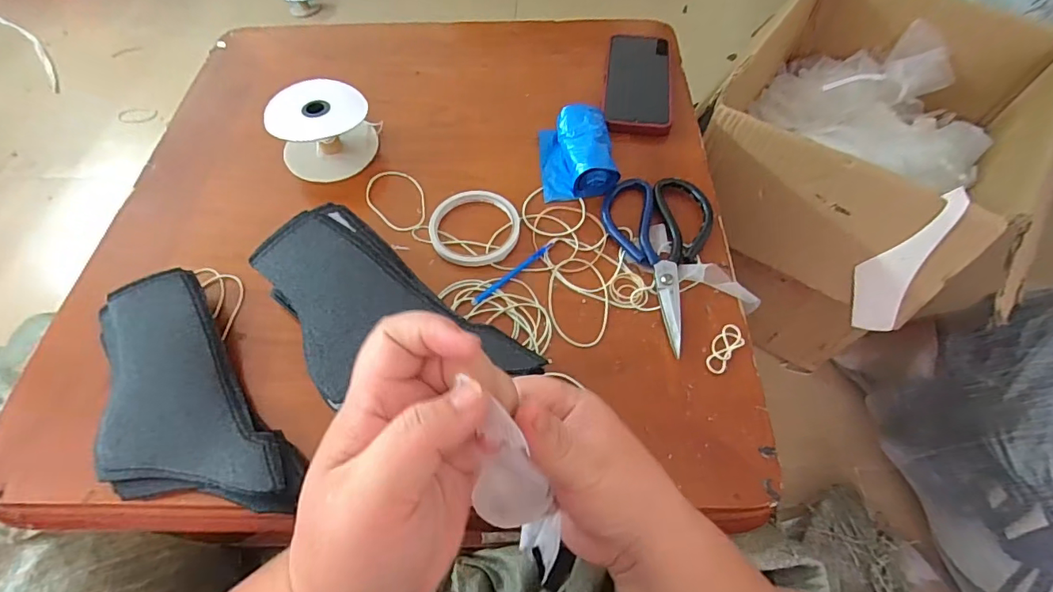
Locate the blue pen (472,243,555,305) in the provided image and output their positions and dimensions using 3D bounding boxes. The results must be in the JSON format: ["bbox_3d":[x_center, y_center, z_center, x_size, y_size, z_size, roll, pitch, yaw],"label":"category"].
[{"bbox_3d":[-0.011,-0.023,0.467,0.099,0.005,0.008,-38,64,-19],"label":"blue pen"}]

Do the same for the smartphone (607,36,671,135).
[{"bbox_3d":[0.136,-0.263,0.602,0.074,0.012,0.188,6,59,6],"label":"smartphone"}]

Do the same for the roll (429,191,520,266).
[{"bbox_3d":[-0.052,-0.068,0.490,0.088,0.018,0.080,-1,58,2],"label":"roll"}]

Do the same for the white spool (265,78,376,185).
[{"bbox_3d":[-0.216,-0.179,0.535,0.105,0.060,0.092,-26,61,-13],"label":"white spool"}]

